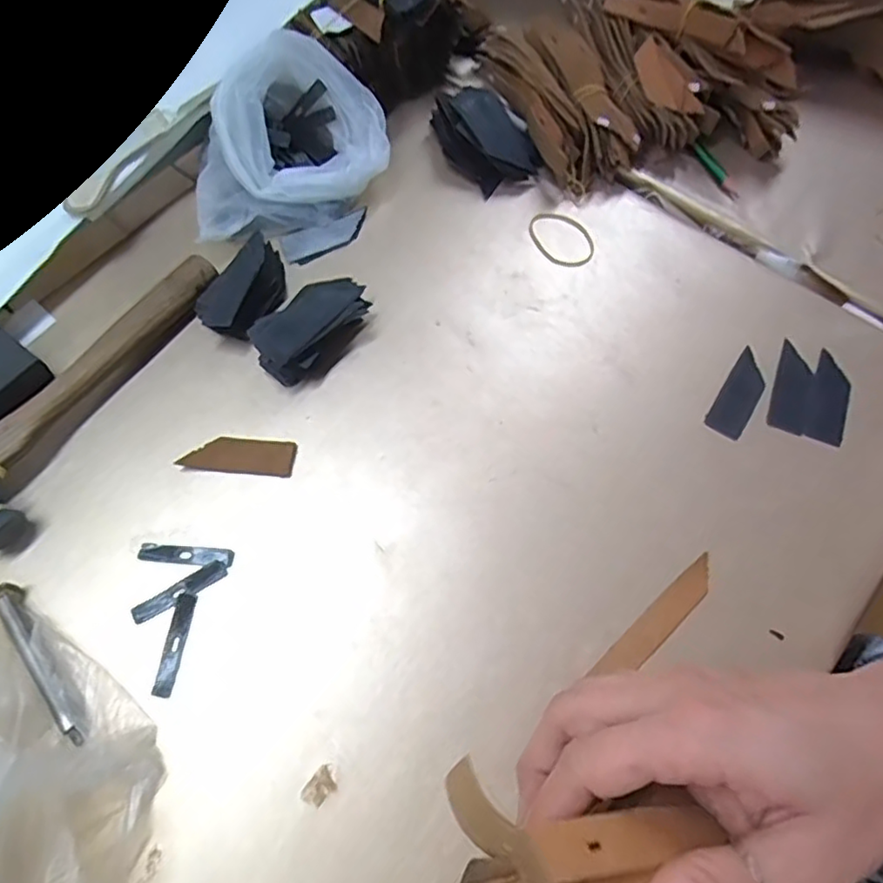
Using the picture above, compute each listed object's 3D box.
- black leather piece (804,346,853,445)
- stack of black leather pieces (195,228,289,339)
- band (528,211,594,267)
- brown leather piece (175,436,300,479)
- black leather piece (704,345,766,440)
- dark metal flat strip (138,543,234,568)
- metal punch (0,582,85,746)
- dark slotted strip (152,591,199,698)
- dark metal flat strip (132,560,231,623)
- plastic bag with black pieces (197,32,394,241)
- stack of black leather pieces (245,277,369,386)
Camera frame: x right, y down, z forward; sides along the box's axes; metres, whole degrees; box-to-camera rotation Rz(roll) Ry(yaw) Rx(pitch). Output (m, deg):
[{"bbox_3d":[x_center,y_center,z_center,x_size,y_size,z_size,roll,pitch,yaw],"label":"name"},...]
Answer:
[{"bbox_3d":[0.248,-0.028,0.399,0.023,0.004,0.064,21,68,8],"label":"black leather piece"},{"bbox_3d":[-0.130,-0.105,0.417,0.046,0.021,0.082,22,67,10],"label":"stack of black leather pieces"},{"bbox_3d":[0.086,-0.146,0.449,0.051,0.004,0.042,22,67,10],"label":"band"},{"bbox_3d":[-0.123,0.009,0.383,0.066,0.005,0.023,5,65,2],"label":"brown leather piece"},{"bbox_3d":[0.191,-0.030,0.400,0.023,0.004,0.062,33,71,13],"label":"black leather piece"},{"bbox_3d":[-0.146,0.064,0.355,0.053,0.004,0.010,6,64,0],"label":"dark metal flat strip"},{"bbox_3d":[-0.210,0.115,0.327,0.014,0.011,0.097,-38,71,-16],"label":"metal punch"},{"bbox_3d":[-0.143,0.109,0.337,0.010,0.004,0.053,11,67,-7],"label":"dark slotted strip"},{"bbox_3d":[-0.145,0.083,0.346,0.053,0.004,0.011,-30,69,-15],"label":"dark metal flat strip"},{"bbox_3d":[-0.107,-0.215,0.444,0.133,0.071,0.120,-5,65,-2],"label":"plastic bag with black pieces"},{"bbox_3d":[-0.080,-0.080,0.405,0.046,0.031,0.088,32,69,14],"label":"stack of black leather pieces"}]

